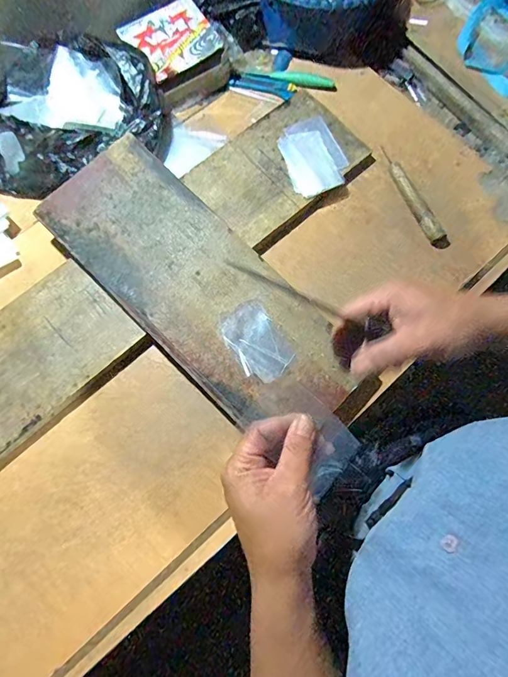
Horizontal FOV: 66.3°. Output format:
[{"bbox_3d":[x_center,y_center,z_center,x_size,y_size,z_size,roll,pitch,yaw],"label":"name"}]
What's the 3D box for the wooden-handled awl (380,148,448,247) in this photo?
[{"bbox_3d":[0.243,-0.220,0.601,0.027,0.027,0.187,-27,78,-8],"label":"wooden-handled awl"}]

